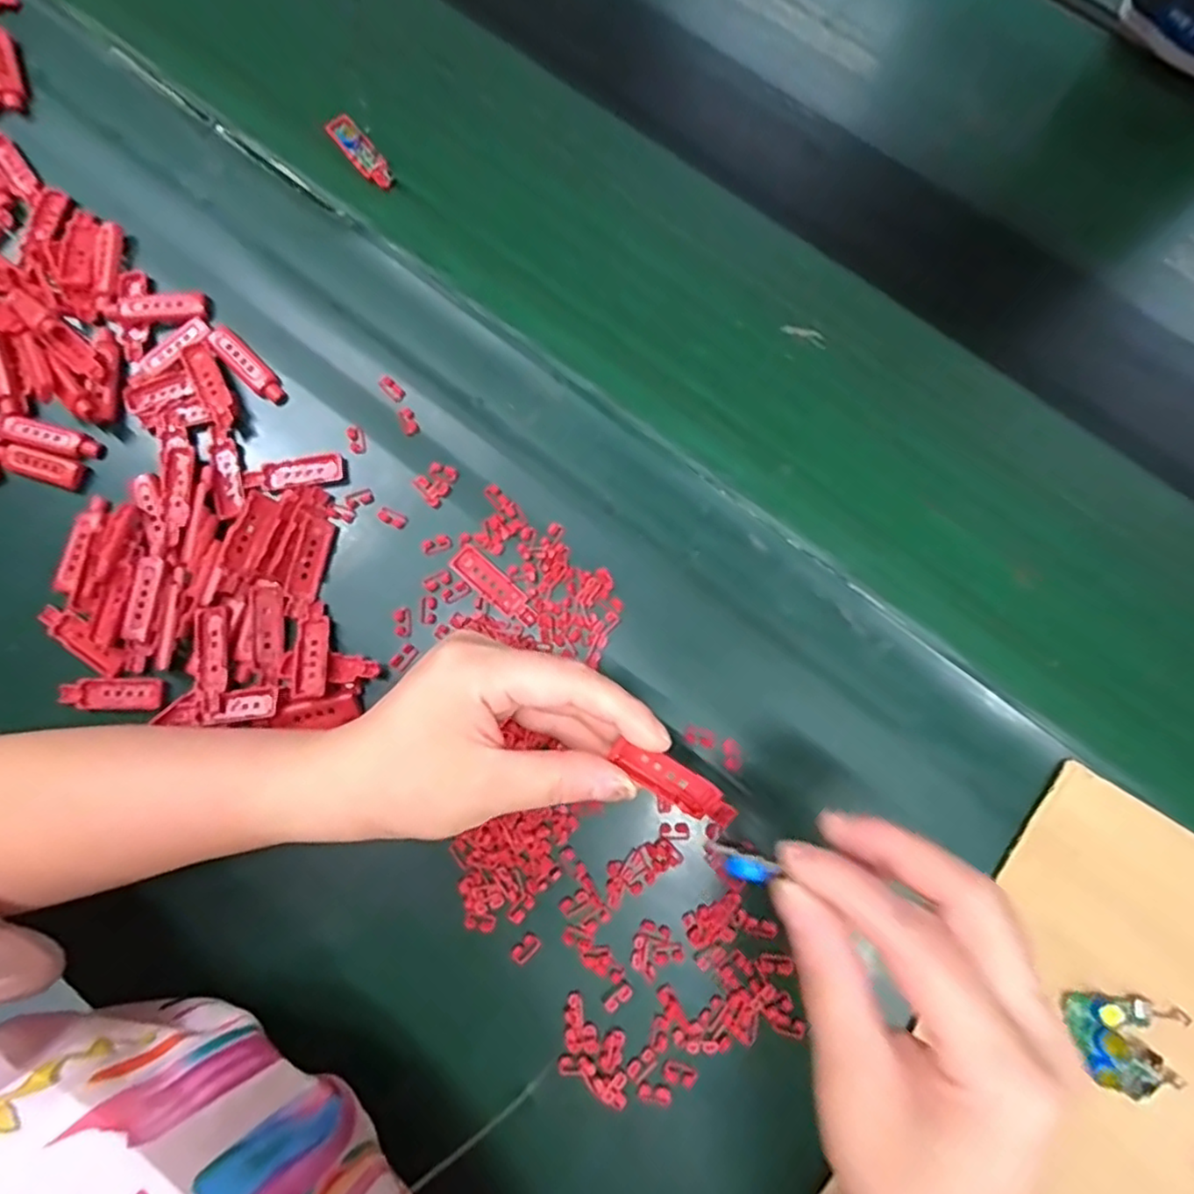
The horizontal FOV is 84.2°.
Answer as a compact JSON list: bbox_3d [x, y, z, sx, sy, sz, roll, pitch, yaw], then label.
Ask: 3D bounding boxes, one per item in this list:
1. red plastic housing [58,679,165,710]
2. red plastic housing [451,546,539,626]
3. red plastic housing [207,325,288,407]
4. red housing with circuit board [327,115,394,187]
[{"bbox_3d":[-0.255,0.051,0.347,0.051,0.007,0.015,0,80,2],"label":"red plastic housing"},{"bbox_3d":[-0.054,-0.005,0.353,0.055,0.004,0.016,41,84,8],"label":"red plastic housing"},{"bbox_3d":[-0.197,-0.131,0.372,0.059,0.005,0.015,44,84,8],"label":"red plastic housing"},{"bbox_3d":[-0.143,-0.270,0.400,0.018,0.007,0.046,-41,97,-6],"label":"red housing with circuit board"}]

